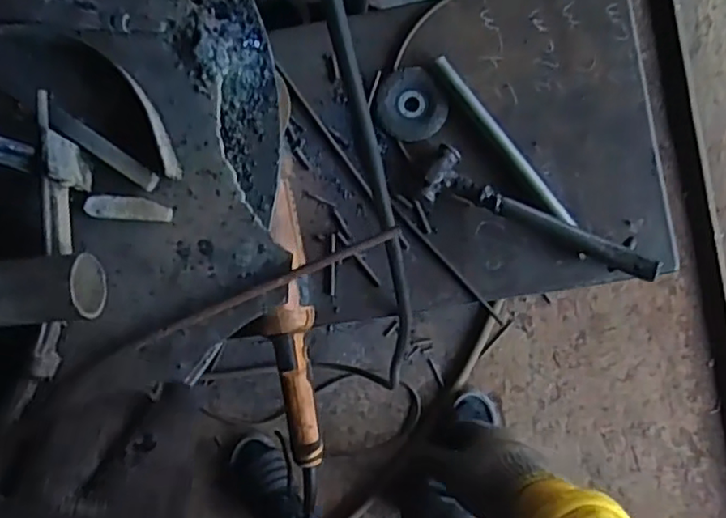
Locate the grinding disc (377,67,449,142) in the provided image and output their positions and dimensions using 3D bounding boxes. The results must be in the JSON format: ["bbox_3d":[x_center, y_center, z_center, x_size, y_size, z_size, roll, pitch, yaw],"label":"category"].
[{"bbox_3d":[0.049,-0.159,0.657,0.066,0.008,0.074,-29,85,1],"label":"grinding disc"}]

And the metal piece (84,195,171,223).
[{"bbox_3d":[-0.126,-0.027,0.340,0.046,0.004,0.013,4,87,4],"label":"metal piece"}]

